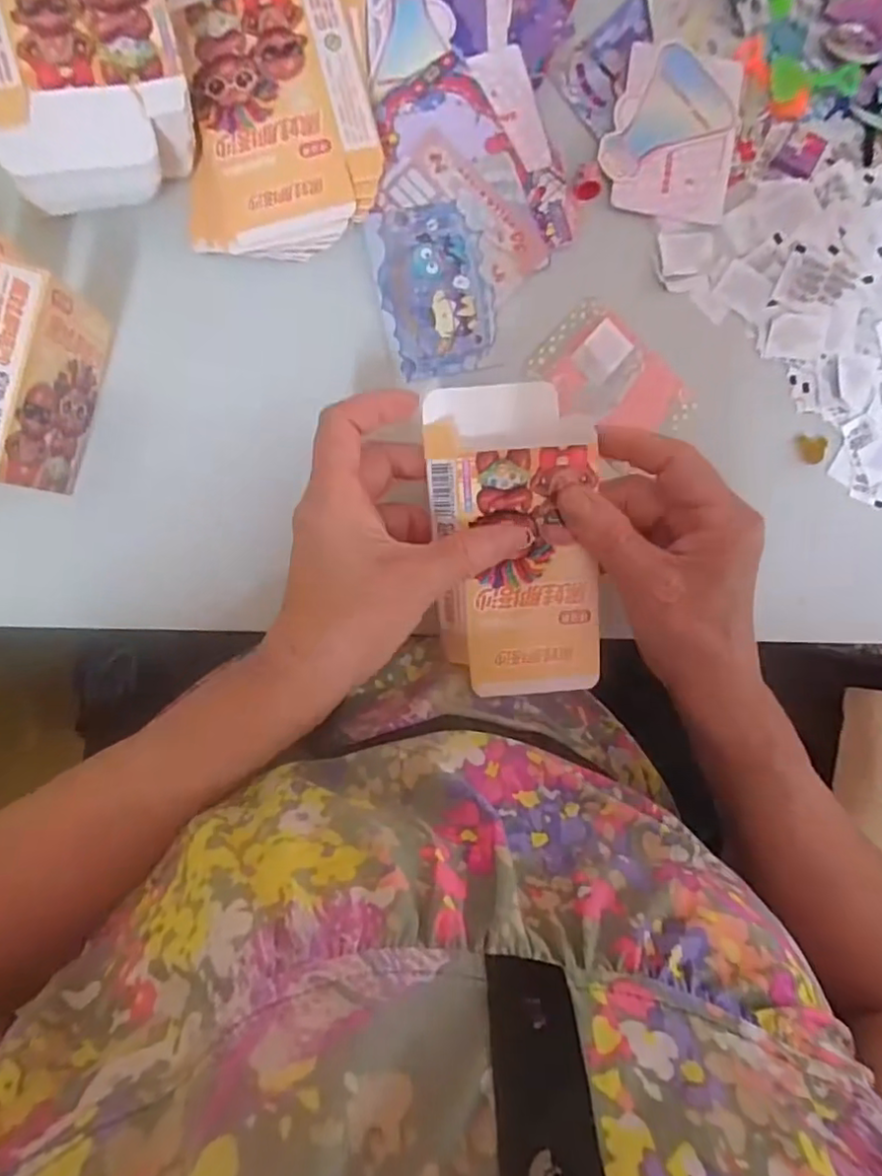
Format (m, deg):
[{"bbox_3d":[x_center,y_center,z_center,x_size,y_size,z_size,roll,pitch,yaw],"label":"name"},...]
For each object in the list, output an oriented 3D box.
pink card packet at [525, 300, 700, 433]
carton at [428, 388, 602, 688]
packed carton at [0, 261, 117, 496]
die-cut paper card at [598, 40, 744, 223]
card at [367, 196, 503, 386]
[{"bbox_3d":[0.096,-0.114,0.340,0.085,0.005,0.058,41,90,-6],"label":"pink card packet"},{"bbox_3d":[0.035,-0.021,0.294,0.079,0.021,0.149,-10,99,-4],"label":"carton"},{"bbox_3d":[-0.184,-0.093,0.285,0.021,0.068,0.092,16,92,-6],"label":"packed carton"},{"bbox_3d":[0.126,-0.250,0.336,0.070,0.005,0.088,7,93,-5],"label":"die-cut paper card"},{"bbox_3d":[-0.002,-0.159,0.327,0.058,0.004,0.085,-13,95,-4],"label":"card"}]

